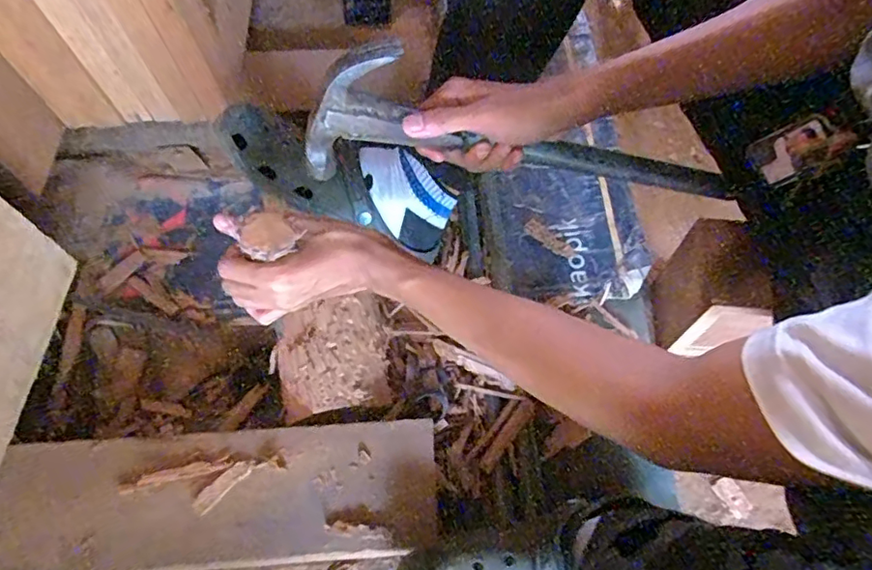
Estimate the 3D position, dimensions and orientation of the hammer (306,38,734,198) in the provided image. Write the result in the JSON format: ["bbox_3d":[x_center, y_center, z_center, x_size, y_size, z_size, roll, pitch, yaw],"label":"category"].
[{"bbox_3d":[0.083,-0.110,0.447,0.356,0.112,0.032,6,61,-15],"label":"hammer"}]

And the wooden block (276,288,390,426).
[{"bbox_3d":[-0.109,0.080,0.602,0.116,0.049,0.120,-11,62,-6],"label":"wooden block"}]

